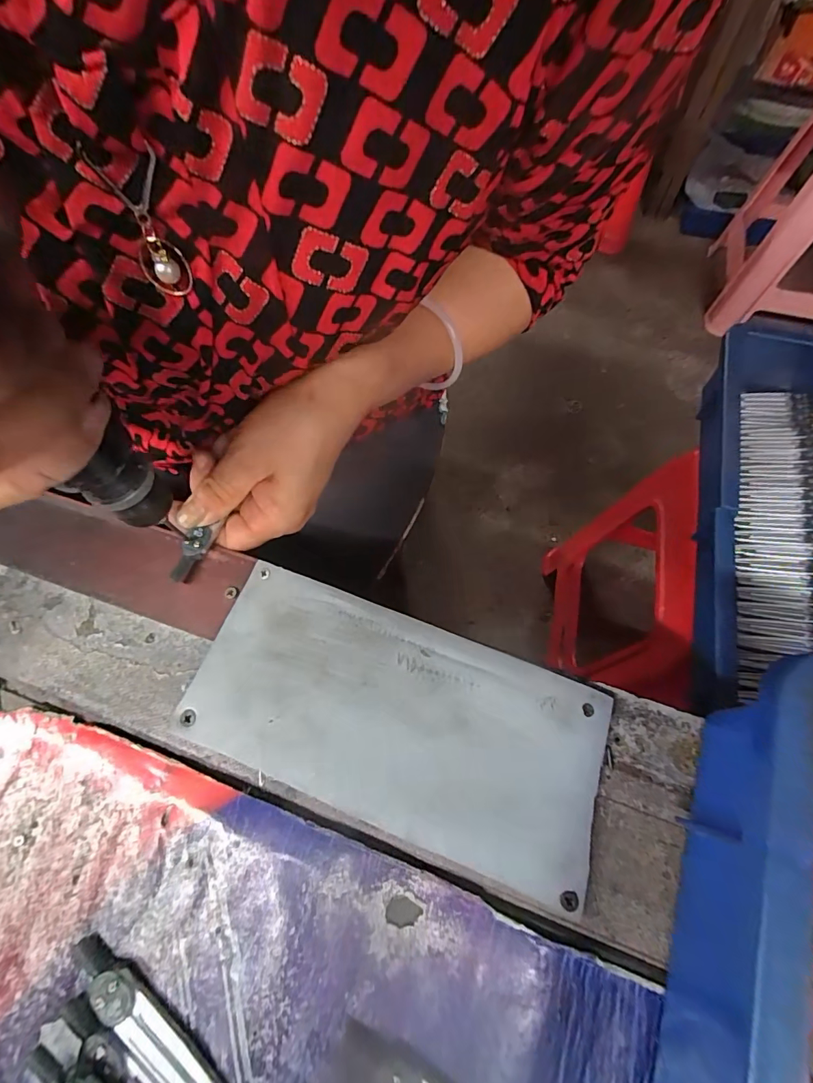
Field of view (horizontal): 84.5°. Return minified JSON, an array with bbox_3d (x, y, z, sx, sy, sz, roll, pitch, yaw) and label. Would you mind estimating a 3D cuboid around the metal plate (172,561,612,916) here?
[{"bbox_3d":[-0.008,0.085,0.221,0.197,0.009,0.091,19,70,10],"label":"metal plate"}]

